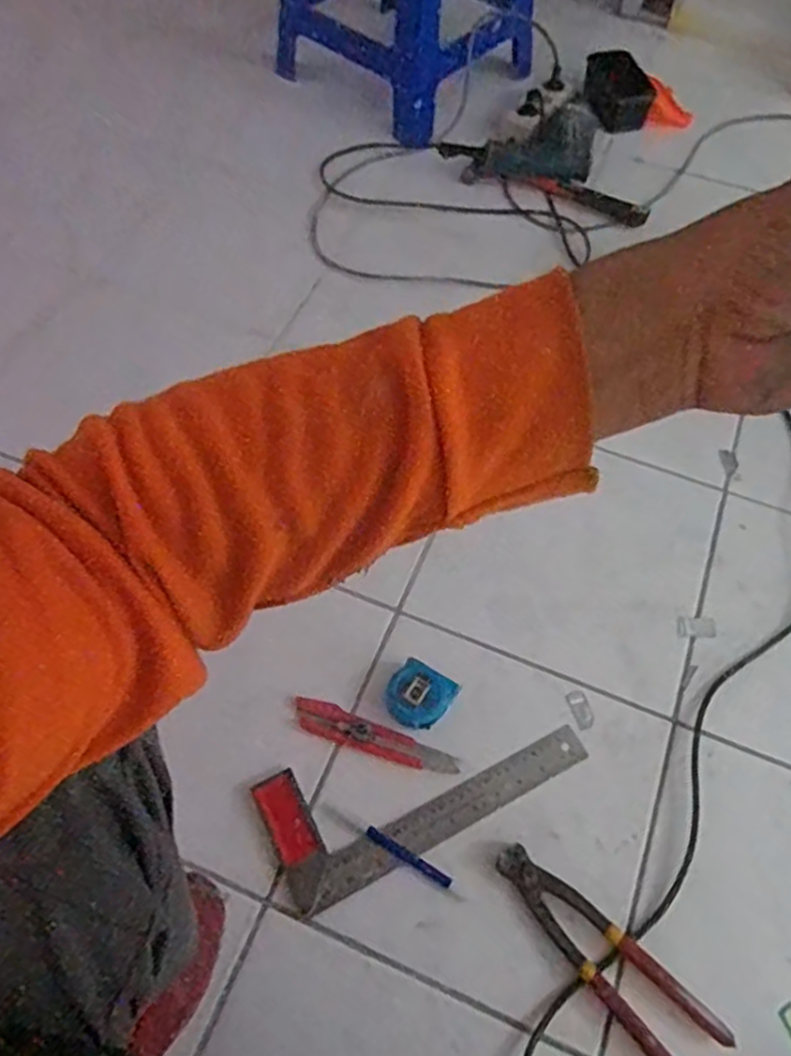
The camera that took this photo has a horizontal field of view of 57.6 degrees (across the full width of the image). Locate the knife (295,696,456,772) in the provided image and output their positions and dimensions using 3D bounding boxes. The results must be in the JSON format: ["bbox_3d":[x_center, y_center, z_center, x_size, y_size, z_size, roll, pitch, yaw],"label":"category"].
[{"bbox_3d":[-0.021,0.205,0.697,0.165,0.009,0.031,19,61,11],"label":"knife"}]

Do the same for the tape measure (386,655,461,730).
[{"bbox_3d":[0.022,0.165,0.702,0.061,0.035,0.057,28,62,15],"label":"tape measure"}]

